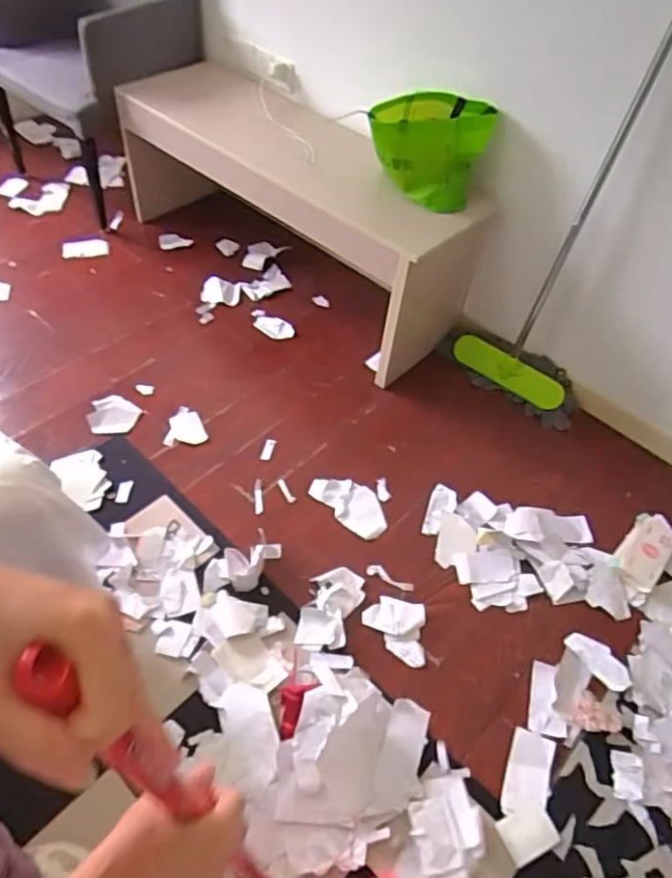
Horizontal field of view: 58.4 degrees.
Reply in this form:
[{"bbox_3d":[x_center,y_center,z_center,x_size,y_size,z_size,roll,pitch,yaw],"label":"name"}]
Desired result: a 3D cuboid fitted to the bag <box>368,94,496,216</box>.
[{"bbox_3d":[0.225,-0.740,1.555,0.295,0.218,0.190,21,51,11],"label":"bag"}]

